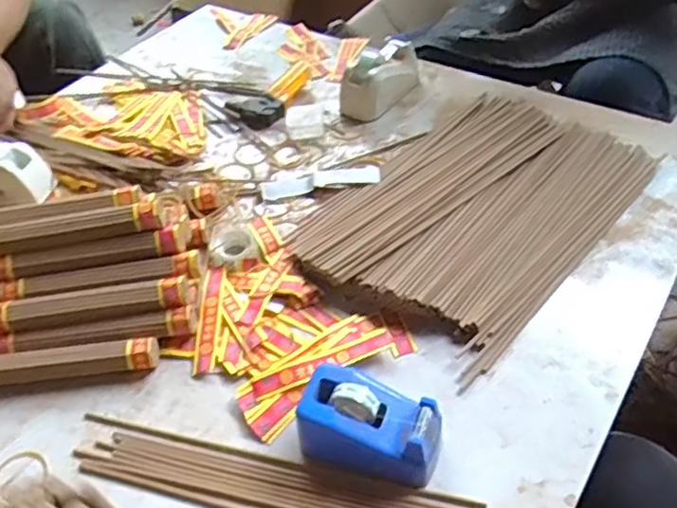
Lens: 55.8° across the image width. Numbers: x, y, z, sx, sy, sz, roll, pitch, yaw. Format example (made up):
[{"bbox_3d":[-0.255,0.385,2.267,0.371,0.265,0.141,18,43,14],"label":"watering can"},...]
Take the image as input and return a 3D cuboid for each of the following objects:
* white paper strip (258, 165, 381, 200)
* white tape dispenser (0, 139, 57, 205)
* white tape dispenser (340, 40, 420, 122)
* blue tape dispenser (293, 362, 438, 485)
[{"bbox_3d":[-0.020,-0.080,0.695,0.129,0.011,0.037,-6,46,0],"label":"white paper strip"},{"bbox_3d":[-0.386,-0.090,0.713,0.117,0.054,0.060,2,46,8],"label":"white tape dispenser"},{"bbox_3d":[0.054,-0.221,0.800,0.057,0.062,0.117,28,55,29],"label":"white tape dispenser"},{"bbox_3d":[0.022,0.126,0.459,0.101,0.052,0.067,15,49,20],"label":"blue tape dispenser"}]

